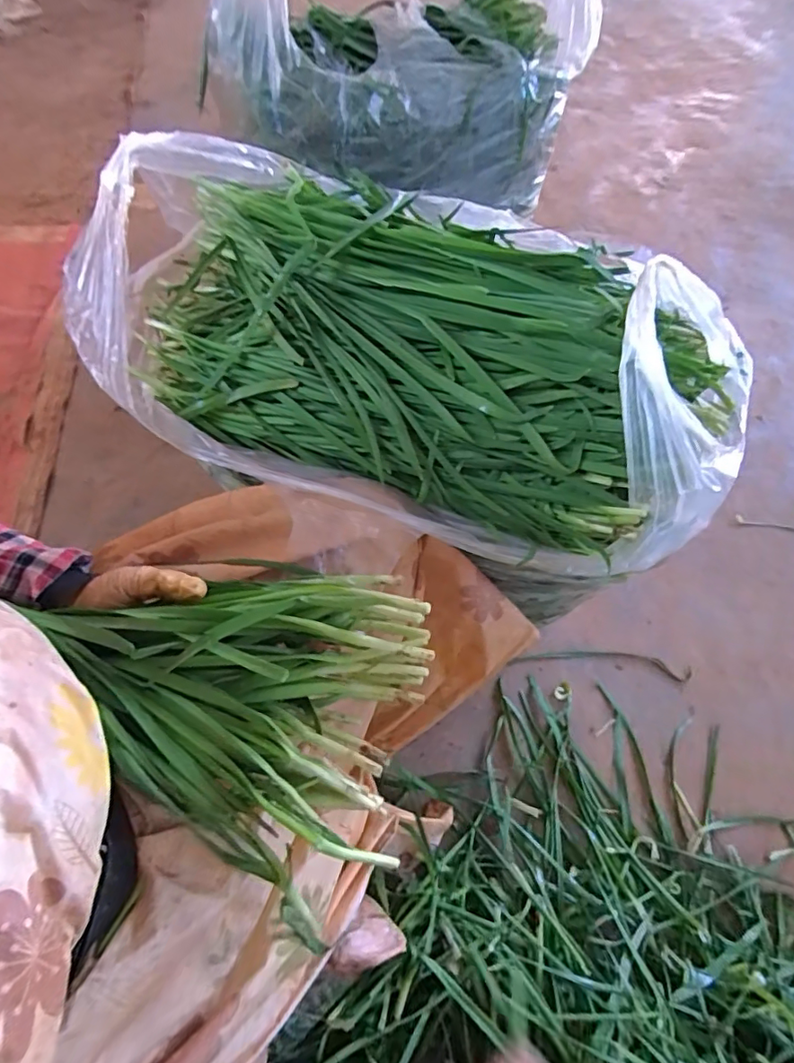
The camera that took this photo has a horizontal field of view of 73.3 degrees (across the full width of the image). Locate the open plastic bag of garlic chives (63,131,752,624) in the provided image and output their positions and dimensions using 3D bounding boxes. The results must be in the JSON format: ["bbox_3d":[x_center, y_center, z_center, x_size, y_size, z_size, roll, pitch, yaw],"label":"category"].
[{"bbox_3d":[0.004,-0.173,0.487,0.556,0.176,0.361,25,60,9],"label":"open plastic bag of garlic chives"}]

